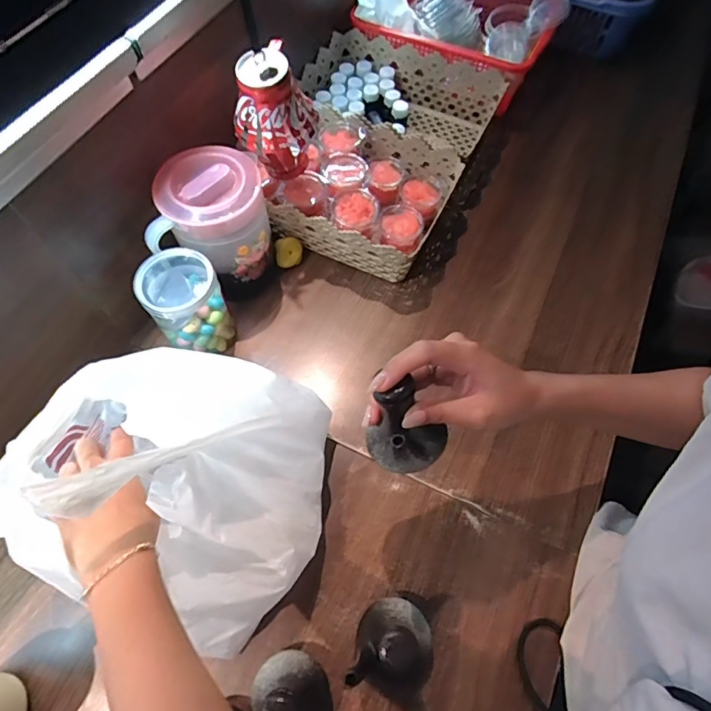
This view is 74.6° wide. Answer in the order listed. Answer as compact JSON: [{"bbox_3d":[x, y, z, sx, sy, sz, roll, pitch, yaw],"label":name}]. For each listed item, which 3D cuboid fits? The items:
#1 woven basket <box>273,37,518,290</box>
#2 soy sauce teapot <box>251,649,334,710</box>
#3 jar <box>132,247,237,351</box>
[{"bbox_3d":[0.024,-0.314,0.712,0.287,0.095,0.397,23,65,11],"label":"woven basket"},{"bbox_3d":[-0.056,0.295,0.392,0.066,0.098,0.075,-39,69,-18],"label":"soy sauce teapot"},{"bbox_3d":[-0.199,-0.064,0.556,0.080,0.115,0.087,0,63,-1],"label":"jar"}]

